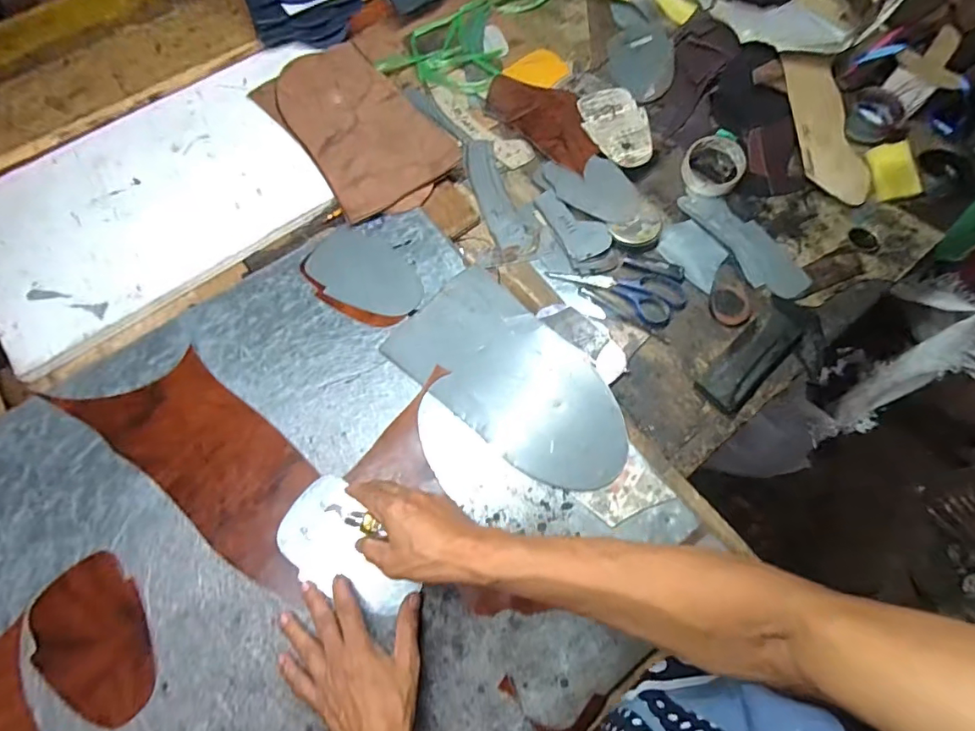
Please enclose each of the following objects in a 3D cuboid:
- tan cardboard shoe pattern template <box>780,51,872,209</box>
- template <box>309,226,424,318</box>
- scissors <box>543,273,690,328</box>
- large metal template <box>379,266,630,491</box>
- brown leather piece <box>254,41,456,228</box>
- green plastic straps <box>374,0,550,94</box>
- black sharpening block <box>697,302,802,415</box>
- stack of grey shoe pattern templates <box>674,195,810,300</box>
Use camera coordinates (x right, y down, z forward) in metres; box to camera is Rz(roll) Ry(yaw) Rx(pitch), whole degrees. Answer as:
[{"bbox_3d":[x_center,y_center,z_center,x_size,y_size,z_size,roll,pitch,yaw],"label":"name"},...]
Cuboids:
[{"bbox_3d":[0.504,-0.356,0.733,0.097,0.015,0.239,-16,86,-8],"label":"tan cardboard shoe pattern template"},{"bbox_3d":[-0.161,-0.125,0.653,0.166,0.004,0.103,25,69,11],"label":"template"},{"bbox_3d":[0.174,-0.108,0.647,0.173,0.007,0.078,28,73,9],"label":"scissors"},{"bbox_3d":[0.033,0.014,0.580,0.302,0.008,0.159,40,76,18],"label":"large metal template"},{"bbox_3d":[-0.196,-0.354,0.727,0.181,0.032,0.307,-36,74,-12],"label":"brown leather piece"},{"bbox_3d":[-0.028,-0.589,0.858,0.181,0.031,0.332,22,72,8],"label":"green plastic straps"},{"bbox_3d":[0.329,-0.010,0.604,0.169,0.021,0.056,-41,75,-13],"label":"black sharpening block"},{"bbox_3d":[0.369,-0.179,0.700,0.078,0.005,0.206,-26,67,-10],"label":"stack of grey shoe pattern templates"}]

